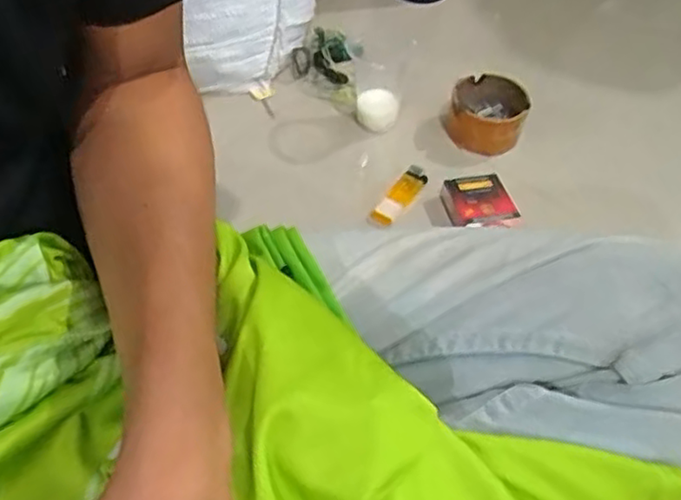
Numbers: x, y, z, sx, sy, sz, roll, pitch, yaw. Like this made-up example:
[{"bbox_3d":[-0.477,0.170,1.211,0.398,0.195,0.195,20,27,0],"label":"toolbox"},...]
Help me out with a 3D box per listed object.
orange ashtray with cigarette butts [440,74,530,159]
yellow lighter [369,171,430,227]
[{"bbox_3d":[0.157,-0.150,0.729,0.084,0.037,0.083,17,49,10],"label":"orange ashtray with cigarette butts"},{"bbox_3d":[0.057,-0.048,0.669,0.027,0.019,0.074,29,54,18],"label":"yellow lighter"}]

